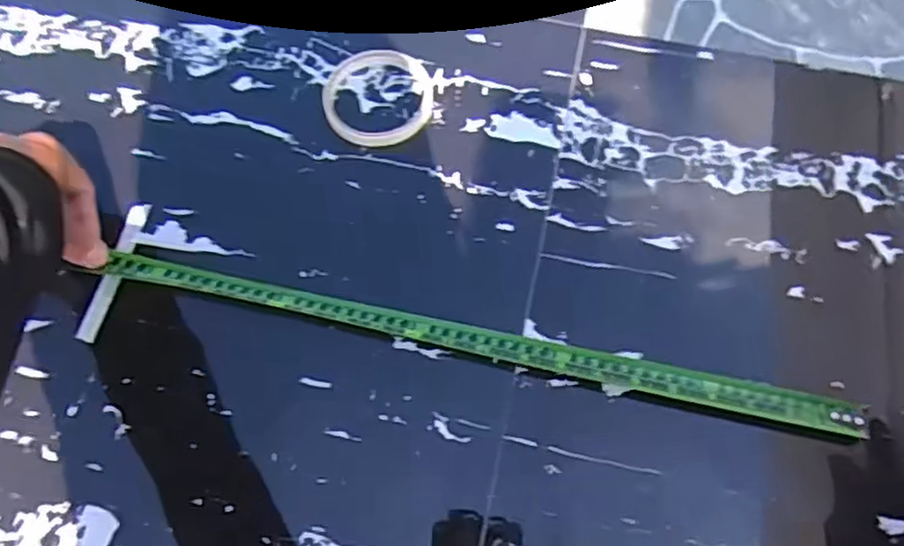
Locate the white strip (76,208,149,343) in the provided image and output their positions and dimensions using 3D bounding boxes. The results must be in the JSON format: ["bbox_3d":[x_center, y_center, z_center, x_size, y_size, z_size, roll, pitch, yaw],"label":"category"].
[{"bbox_3d":[-0.248,-0.003,0.500,0.014,0.005,0.110,11,68,4],"label":"white strip"}]

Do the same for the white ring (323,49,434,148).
[{"bbox_3d":[-0.062,-0.145,0.557,0.090,0.007,0.090,0,68,0],"label":"white ring"}]

